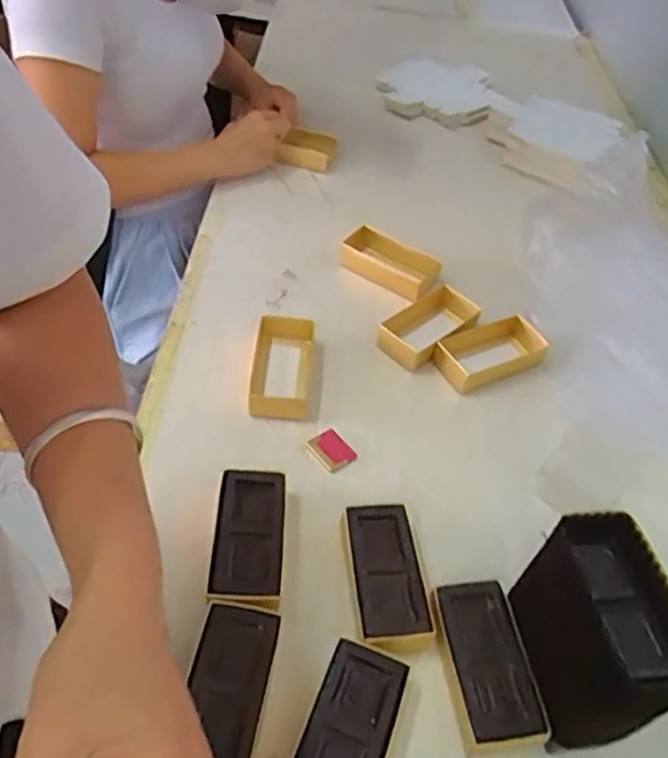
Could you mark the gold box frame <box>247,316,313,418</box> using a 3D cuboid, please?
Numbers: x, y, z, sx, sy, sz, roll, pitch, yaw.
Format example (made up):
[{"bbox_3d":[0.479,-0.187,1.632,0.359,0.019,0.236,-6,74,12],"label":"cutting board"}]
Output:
[{"bbox_3d":[-0.054,-0.012,0.683,0.057,0.033,0.119,6,47,-4],"label":"gold box frame"}]

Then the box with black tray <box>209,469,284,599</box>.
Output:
[{"bbox_3d":[-0.069,0.130,0.542,0.053,0.032,0.110,3,46,-4],"label":"box with black tray"}]

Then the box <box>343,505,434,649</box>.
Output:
[{"bbox_3d":[0.042,0.160,0.535,0.055,0.033,0.115,-2,47,-9],"label":"box"}]

